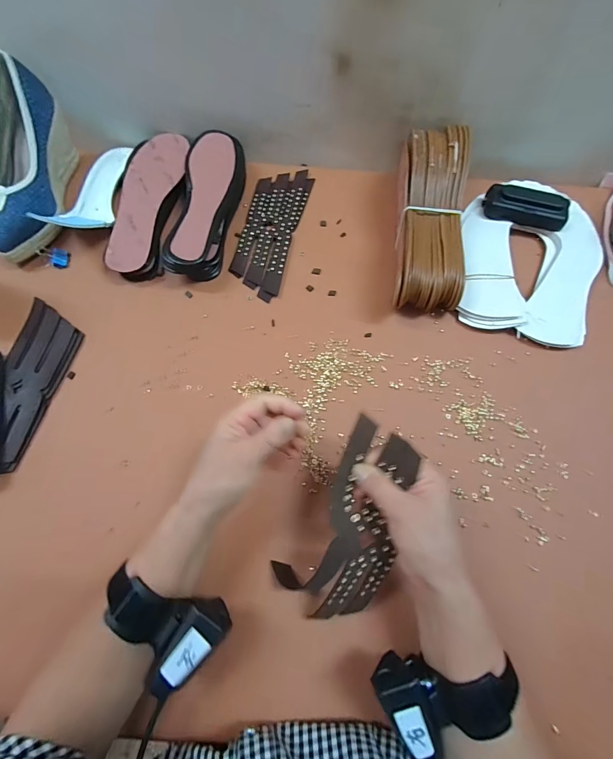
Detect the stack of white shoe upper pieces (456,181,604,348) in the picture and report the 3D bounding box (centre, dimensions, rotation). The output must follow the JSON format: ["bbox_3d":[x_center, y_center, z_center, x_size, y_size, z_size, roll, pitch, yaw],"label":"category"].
[{"bbox_3d":[0.297,-0.158,0.453,0.174,0.033,0.223,16,71,5],"label":"stack of white shoe upper pieces"}]

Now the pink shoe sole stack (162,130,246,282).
[{"bbox_3d":[-0.134,-0.236,0.468,0.068,0.051,0.217,6,71,2],"label":"pink shoe sole stack"}]

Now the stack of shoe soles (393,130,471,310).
[{"bbox_3d":[0.155,-0.201,0.442,0.084,0.084,0.239,7,71,2],"label":"stack of shoe soles"}]

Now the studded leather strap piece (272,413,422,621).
[{"bbox_3d":[0.038,0.121,0.293,0.085,0.043,0.171,17,94,5],"label":"studded leather strap piece"}]

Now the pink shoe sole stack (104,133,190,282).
[{"bbox_3d":[-0.220,-0.252,0.486,0.082,0.028,0.240,4,71,1],"label":"pink shoe sole stack"}]

